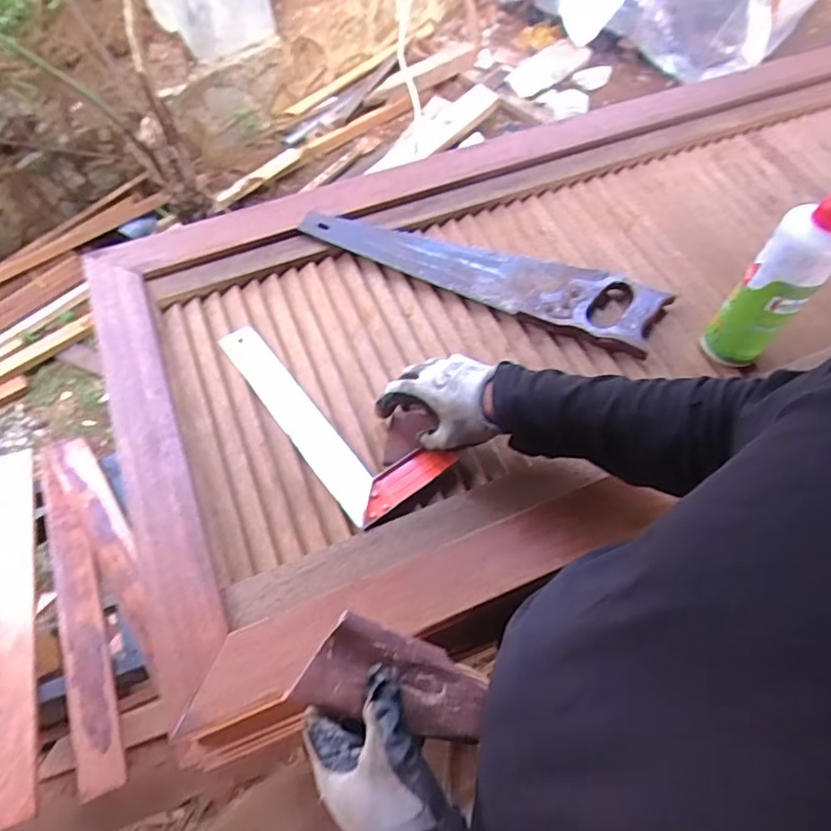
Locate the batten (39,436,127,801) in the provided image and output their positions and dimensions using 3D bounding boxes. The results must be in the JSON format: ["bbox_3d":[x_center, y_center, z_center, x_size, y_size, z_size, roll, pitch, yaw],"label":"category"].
[{"bbox_3d":[-0.560,0.303,0.956,0.082,0.035,0.593,-21,63,-11],"label":"batten"}]

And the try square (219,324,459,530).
[{"bbox_3d":[-0.108,-0.004,0.645,0.108,0.031,0.304,-39,64,-23],"label":"try square"}]

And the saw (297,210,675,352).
[{"bbox_3d":[0.076,-0.188,0.726,0.459,0.030,0.096,18,63,10],"label":"saw"}]

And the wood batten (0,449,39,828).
[{"bbox_3d":[-0.660,0.326,0.939,0.078,0.031,0.583,-18,62,-9],"label":"wood batten"}]

